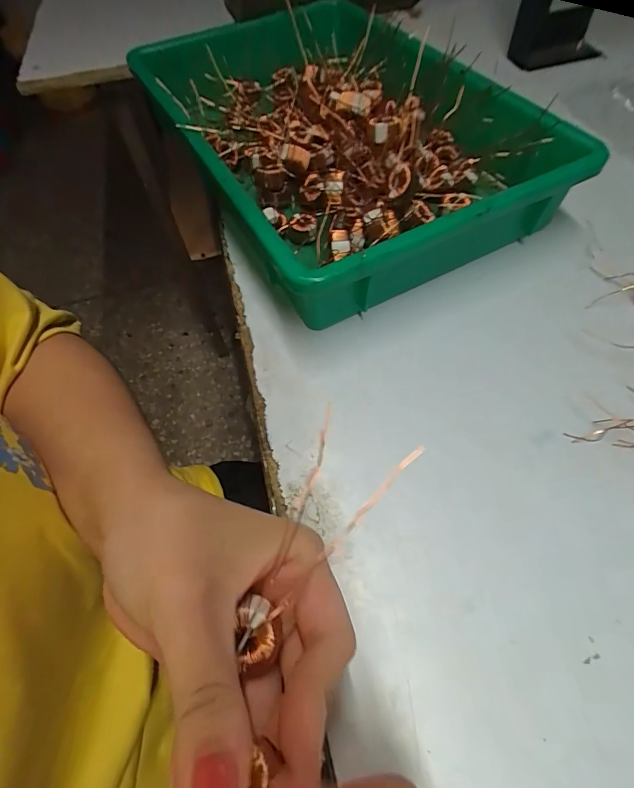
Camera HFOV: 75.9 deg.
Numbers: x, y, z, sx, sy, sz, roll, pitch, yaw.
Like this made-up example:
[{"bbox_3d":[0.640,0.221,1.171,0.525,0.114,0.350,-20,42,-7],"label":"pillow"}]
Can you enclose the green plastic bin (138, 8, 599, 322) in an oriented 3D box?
[{"bbox_3d":[0.005,-0.234,0.358,0.234,0.075,0.382,-27,61,-11],"label":"green plastic bin"}]

